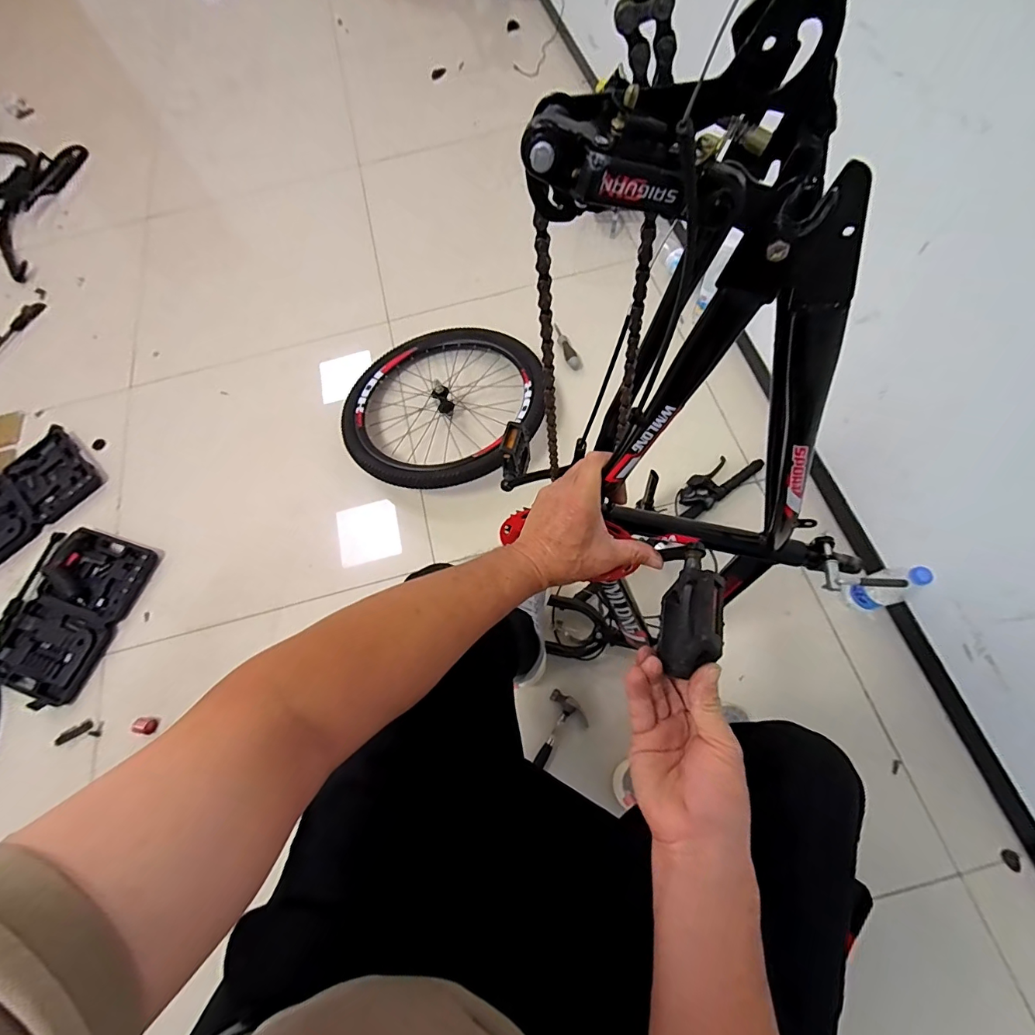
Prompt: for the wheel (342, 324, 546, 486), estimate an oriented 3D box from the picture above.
[{"bbox_3d":[-0.192,-0.337,1.206,0.535,0.116,0.588,-2,69,4],"label":"wheel"}]

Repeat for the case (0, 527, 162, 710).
[{"bbox_3d":[-1.049,0.225,1.087,0.243,0.048,0.378,14,71,10],"label":"case"}]

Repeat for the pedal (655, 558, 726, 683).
[{"bbox_3d":[0.151,0.084,0.394,0.031,0.072,0.104,16,71,5],"label":"pedal"}]

